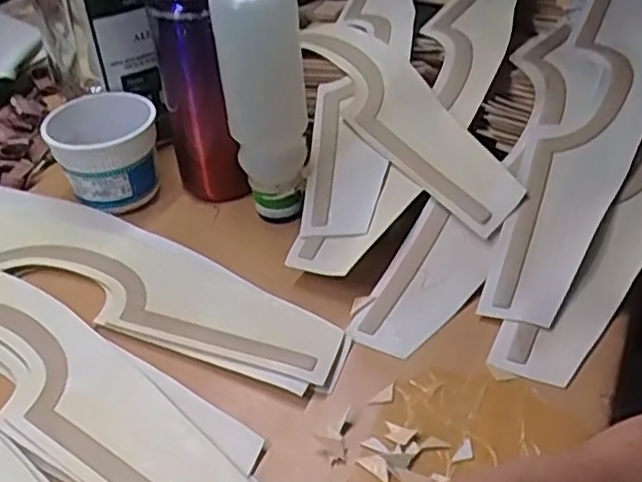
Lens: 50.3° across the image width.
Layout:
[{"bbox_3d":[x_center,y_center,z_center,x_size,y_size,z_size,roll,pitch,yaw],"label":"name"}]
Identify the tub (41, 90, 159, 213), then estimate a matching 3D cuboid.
[{"bbox_3d":[-0.185,-0.078,0.592,0.089,0.076,0.082,-1,40,1],"label":"tub"}]

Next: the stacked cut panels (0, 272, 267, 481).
[{"bbox_3d":[-0.225,0.077,0.481,0.445,0.009,0.099,19,45,23],"label":"stacked cut panels"}]

